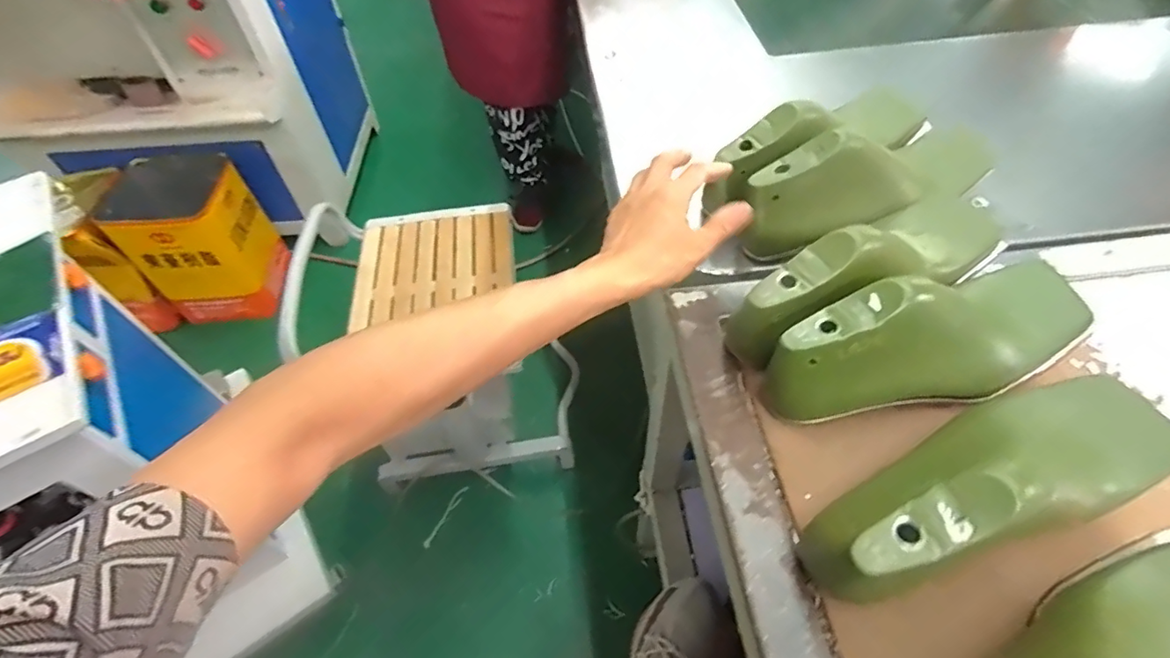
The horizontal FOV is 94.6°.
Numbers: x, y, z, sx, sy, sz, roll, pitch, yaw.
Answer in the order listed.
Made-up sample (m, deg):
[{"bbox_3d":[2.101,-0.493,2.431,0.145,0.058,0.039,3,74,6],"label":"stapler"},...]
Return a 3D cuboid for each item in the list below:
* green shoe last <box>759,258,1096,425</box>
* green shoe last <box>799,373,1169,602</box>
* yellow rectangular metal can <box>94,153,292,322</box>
[{"bbox_3d":[0.241,0.010,0.374,0.240,0.092,0.077,-18,54,-11],"label":"green shoe last"},{"bbox_3d":[0.242,0.083,0.313,0.243,0.087,0.081,-17,54,-10],"label":"green shoe last"},{"bbox_3d":[-0.961,-0.215,1.375,0.317,0.336,0.260,-9,53,-4],"label":"yellow rectangular metal can"}]

